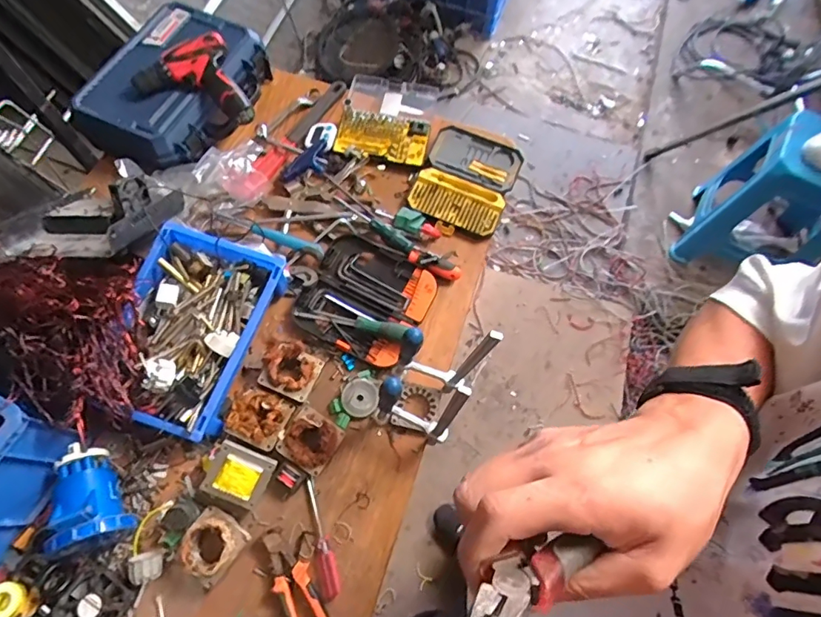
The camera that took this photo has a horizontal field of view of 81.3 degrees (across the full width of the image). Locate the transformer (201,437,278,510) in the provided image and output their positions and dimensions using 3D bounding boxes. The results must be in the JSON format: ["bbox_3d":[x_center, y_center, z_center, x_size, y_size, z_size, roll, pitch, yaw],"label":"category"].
[{"bbox_3d":[-0.256,0.251,0.722,0.086,0.061,0.081,25,68,9],"label":"transformer"}]

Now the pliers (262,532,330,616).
[{"bbox_3d":[-0.162,0.413,0.687,0.055,0.039,0.180,-28,70,-13],"label":"pliers"}]

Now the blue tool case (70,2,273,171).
[{"bbox_3d":[-0.470,-0.445,0.966,0.271,0.089,0.354,28,69,10],"label":"blue tool case"}]

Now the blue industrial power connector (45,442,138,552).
[{"bbox_3d":[-0.449,0.255,0.667,0.088,0.076,0.137,-20,69,-10],"label":"blue industrial power connector"}]

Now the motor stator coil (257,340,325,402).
[{"bbox_3d":[-0.197,0.099,0.794,0.093,0.055,0.092,23,68,8],"label":"motor stator coil"}]

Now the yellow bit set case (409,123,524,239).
[{"bbox_3d":[0.115,-0.264,0.974,0.181,0.027,0.258,21,68,8],"label":"yellow bit set case"}]

